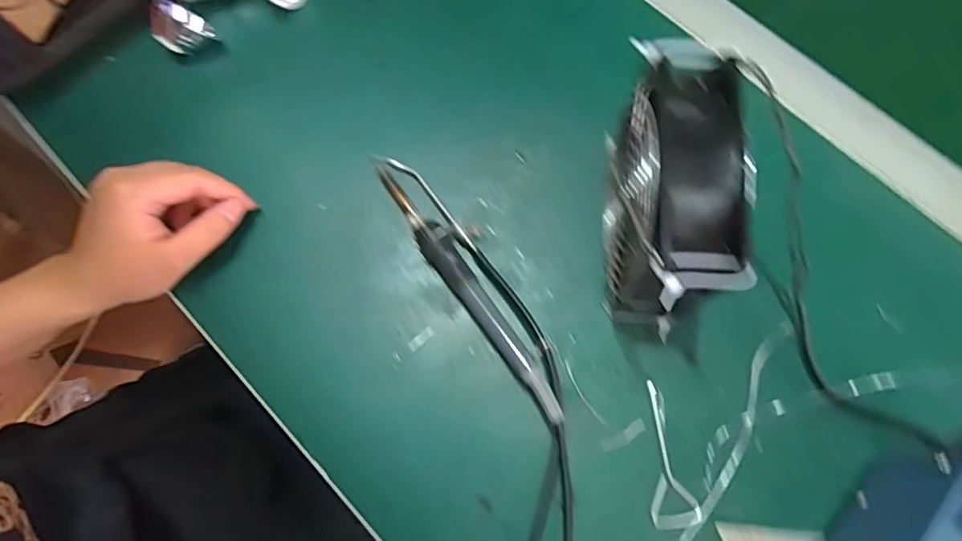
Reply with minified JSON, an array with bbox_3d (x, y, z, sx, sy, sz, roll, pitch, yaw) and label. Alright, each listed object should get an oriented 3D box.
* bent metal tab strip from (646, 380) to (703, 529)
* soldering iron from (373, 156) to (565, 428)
[{"bbox_3d":[0.106,0.113,0.331,0.028,0.004,0.083,-16,75,-3],"label":"bent metal tab strip"},{"bbox_3d":[-0.007,0.000,0.352,0.035,0.030,0.208,-35,76,-8],"label":"soldering iron"}]

